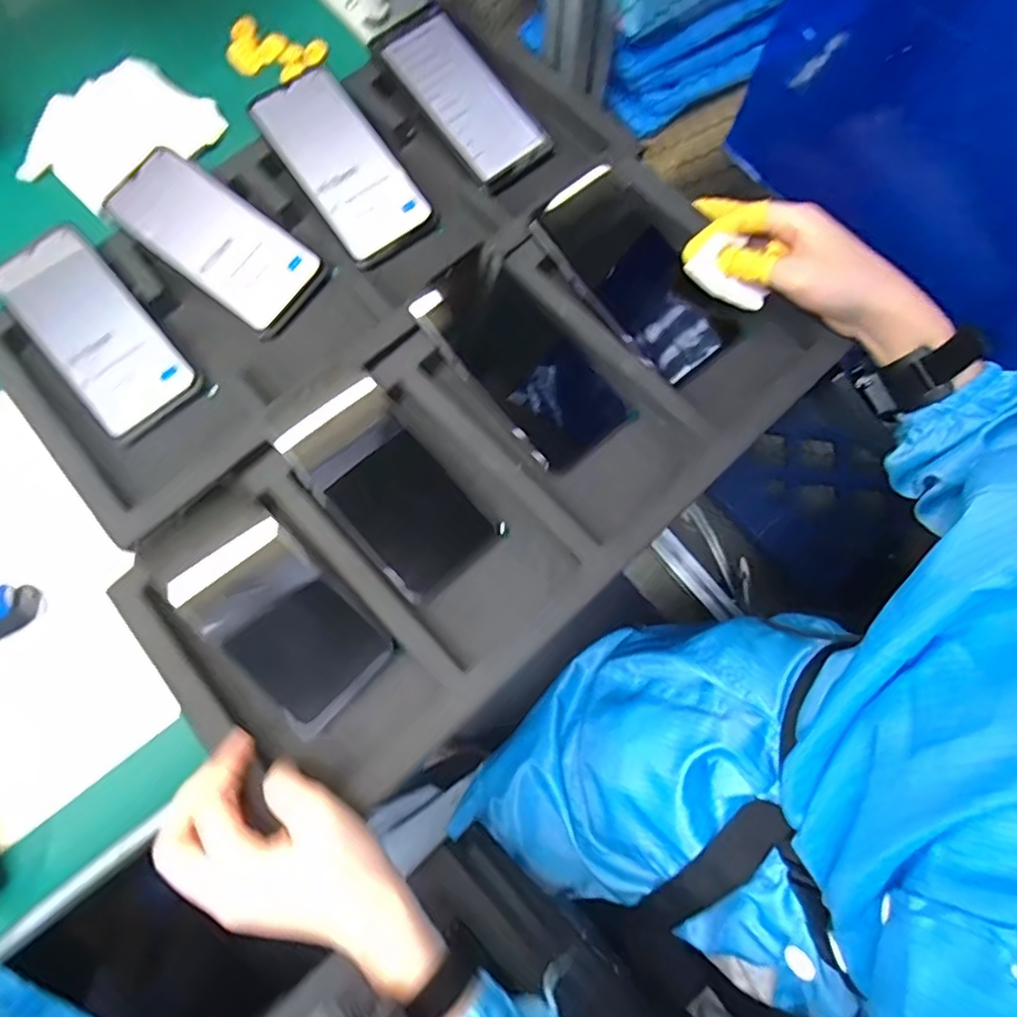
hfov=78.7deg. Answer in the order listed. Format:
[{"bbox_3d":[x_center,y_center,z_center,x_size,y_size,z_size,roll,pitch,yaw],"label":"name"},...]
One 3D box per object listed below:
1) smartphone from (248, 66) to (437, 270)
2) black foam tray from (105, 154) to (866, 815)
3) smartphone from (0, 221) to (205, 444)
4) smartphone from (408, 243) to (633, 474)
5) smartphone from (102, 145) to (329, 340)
[{"bbox_3d":[-0.129,-0.270,0.486,0.075,0.010,0.161,-36,87,-6],"label":"smartphone"},{"bbox_3d":[-0.015,-0.035,0.415,0.468,0.054,0.226,-43,82,-7],"label":"black foam tray"},{"bbox_3d":[-0.301,-0.130,0.452,0.074,0.006,0.162,-40,90,-11],"label":"smartphone"},{"bbox_3d":[0.008,-0.107,0.431,0.078,0.009,0.162,-40,76,-10],"label":"smartphone"},{"bbox_3d":[-0.221,-0.205,0.471,0.152,0.009,0.075,39,81,-4],"label":"smartphone"}]

